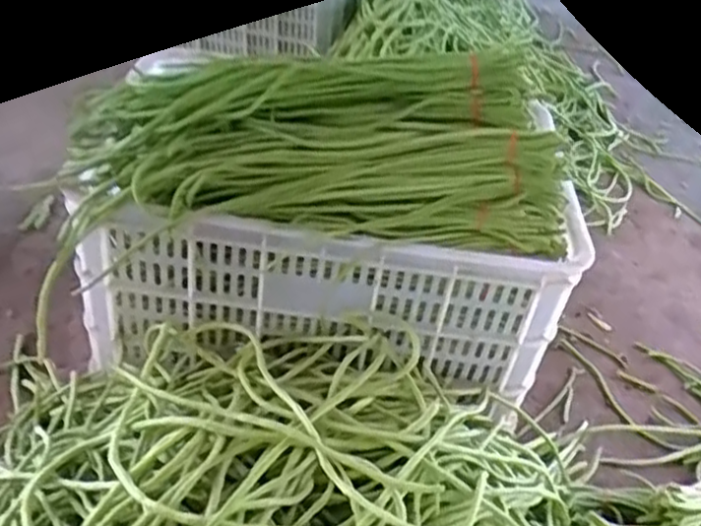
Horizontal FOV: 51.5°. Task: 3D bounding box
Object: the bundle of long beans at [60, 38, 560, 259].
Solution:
[{"bbox_3d":[-0.045,-0.137,0.819,0.541,0.165,0.177,8,40,1],"label":"bundle of long beans"}]

